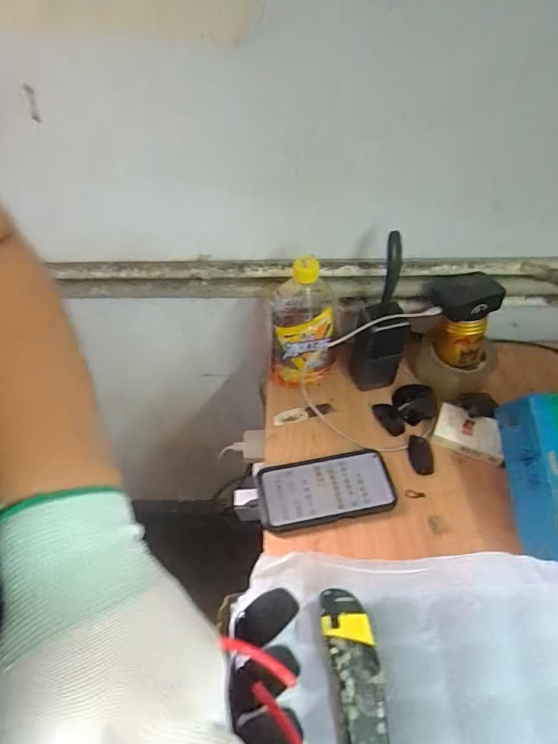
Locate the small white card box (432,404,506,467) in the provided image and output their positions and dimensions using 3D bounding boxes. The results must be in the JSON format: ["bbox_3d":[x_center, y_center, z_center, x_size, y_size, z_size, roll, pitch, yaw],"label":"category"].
[{"bbox_3d":[0.248,0.080,0.612,0.087,0.029,0.055,15,53,13],"label":"small white card box"}]

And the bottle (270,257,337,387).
[{"bbox_3d":[0.034,-0.067,0.616,0.091,0.198,0.093,-2,51,-1],"label":"bottle"}]

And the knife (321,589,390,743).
[{"bbox_3d":[0.062,0.245,0.343,0.038,0.017,0.153,-8,52,-6],"label":"knife"}]

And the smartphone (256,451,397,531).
[{"bbox_3d":[0.055,0.143,0.569,0.157,0.016,0.079,-8,52,-6],"label":"smartphone"}]

